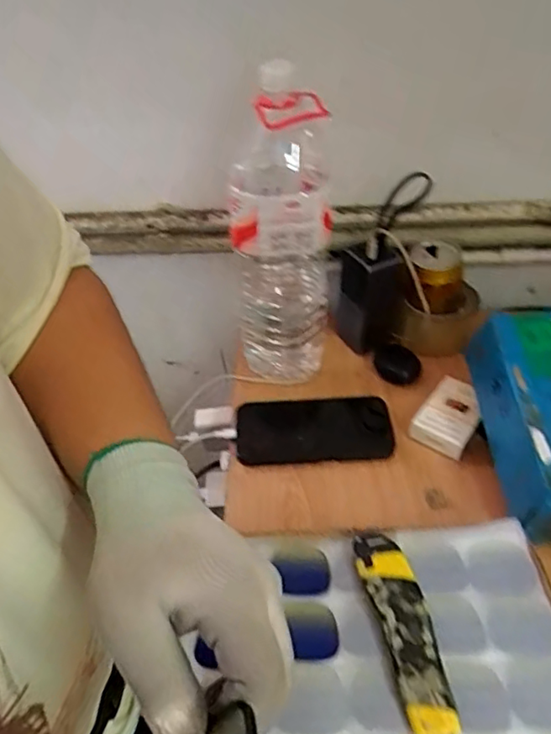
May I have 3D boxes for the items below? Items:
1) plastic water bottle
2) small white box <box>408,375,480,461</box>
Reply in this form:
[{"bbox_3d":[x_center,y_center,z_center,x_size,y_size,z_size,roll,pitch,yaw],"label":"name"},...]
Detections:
[{"bbox_3d":[0.006,-0.127,0.603,0.096,0.311,0.097,6,44,8],"label":"plastic water bottle"},{"bbox_3d":[0.188,0.054,0.619,0.057,0.026,0.086,26,50,27],"label":"small white box"}]

